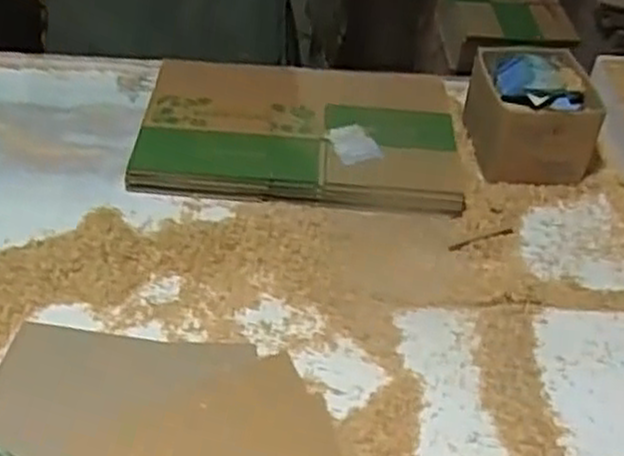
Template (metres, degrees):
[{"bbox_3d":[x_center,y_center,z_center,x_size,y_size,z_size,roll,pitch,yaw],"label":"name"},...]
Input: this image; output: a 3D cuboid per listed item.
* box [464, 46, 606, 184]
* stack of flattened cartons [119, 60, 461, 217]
[{"bbox_3d":[0.304,-0.157,1.086,0.154,0.131,0.159,2,42,-5],"label":"box"},{"bbox_3d":[-0.011,-0.139,1.093,0.421,0.037,0.292,5,42,-2],"label":"stack of flattened cartons"}]

